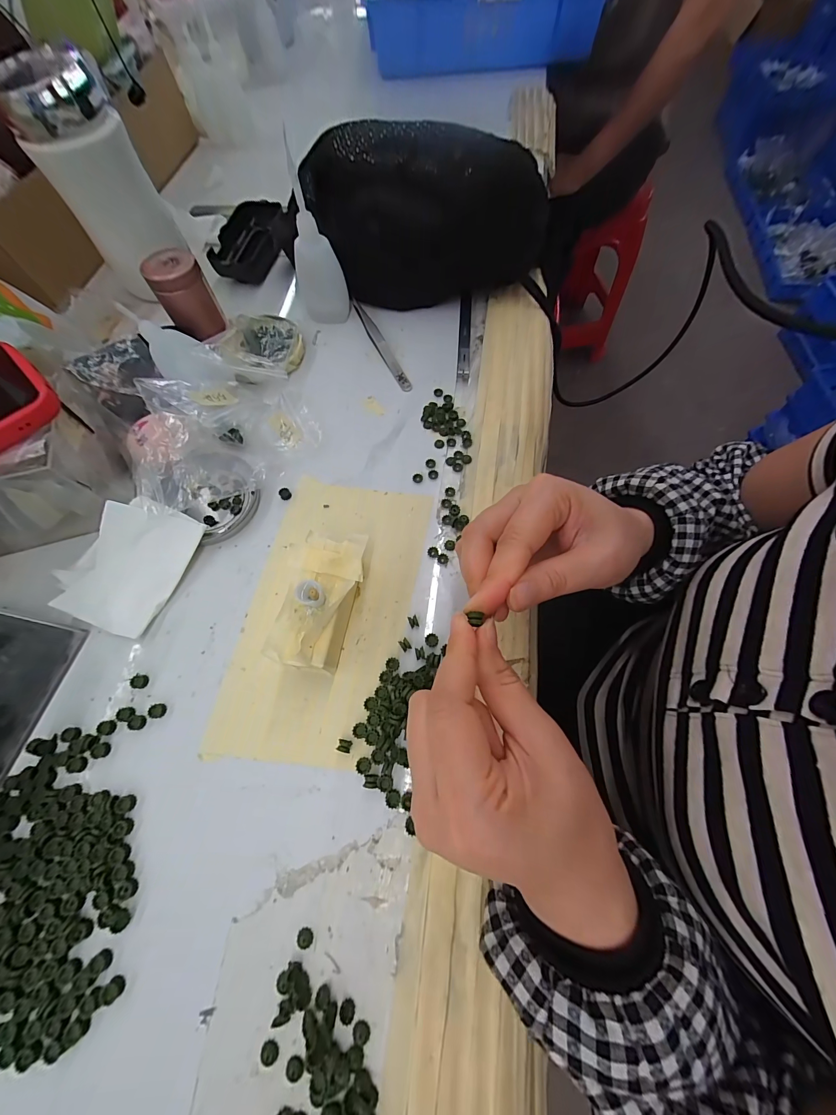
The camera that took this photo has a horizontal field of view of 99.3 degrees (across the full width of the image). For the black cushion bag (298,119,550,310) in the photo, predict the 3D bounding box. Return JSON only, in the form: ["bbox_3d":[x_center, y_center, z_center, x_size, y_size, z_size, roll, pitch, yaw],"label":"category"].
[{"bbox_3d":[0.014,-0.326,0.335,0.219,0.100,0.100,-5,68,-1],"label":"black cushion bag"}]

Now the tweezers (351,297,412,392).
[{"bbox_3d":[-0.037,-0.205,0.339,0.012,0.006,0.125,-24,70,-8],"label":"tweezers"}]

